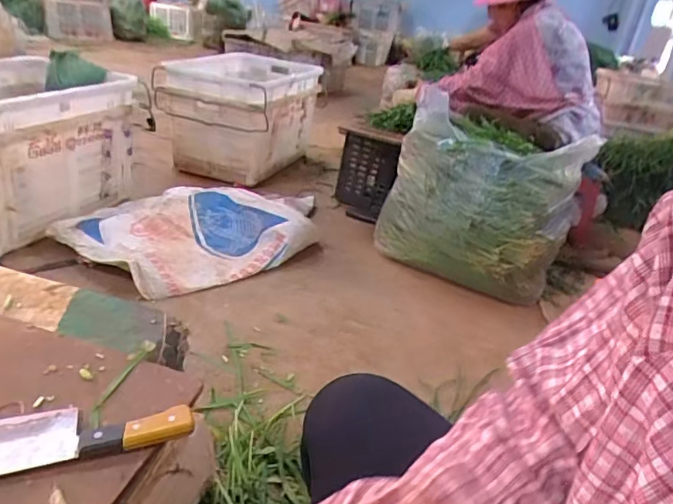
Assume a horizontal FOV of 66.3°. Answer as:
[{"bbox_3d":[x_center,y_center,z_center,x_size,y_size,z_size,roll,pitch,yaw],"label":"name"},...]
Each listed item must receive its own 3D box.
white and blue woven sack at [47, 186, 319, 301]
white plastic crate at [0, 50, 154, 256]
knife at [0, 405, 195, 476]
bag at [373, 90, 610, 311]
[{"bbox_3d":[-0.399,-0.087,1.653,0.833,0.144,0.517,-16,35,-38],"label":"white and blue woven sack"},{"bbox_3d":[-0.973,-0.327,1.559,0.478,0.391,0.677,14,28,12],"label":"white plastic crate"},{"bbox_3d":[-0.274,0.166,0.465,0.268,0.021,0.067,-4,29,-22],"label":"knife"},{"bbox_3d":[0.435,-0.164,1.604,0.546,0.454,0.398,18,29,19],"label":"bag"}]

